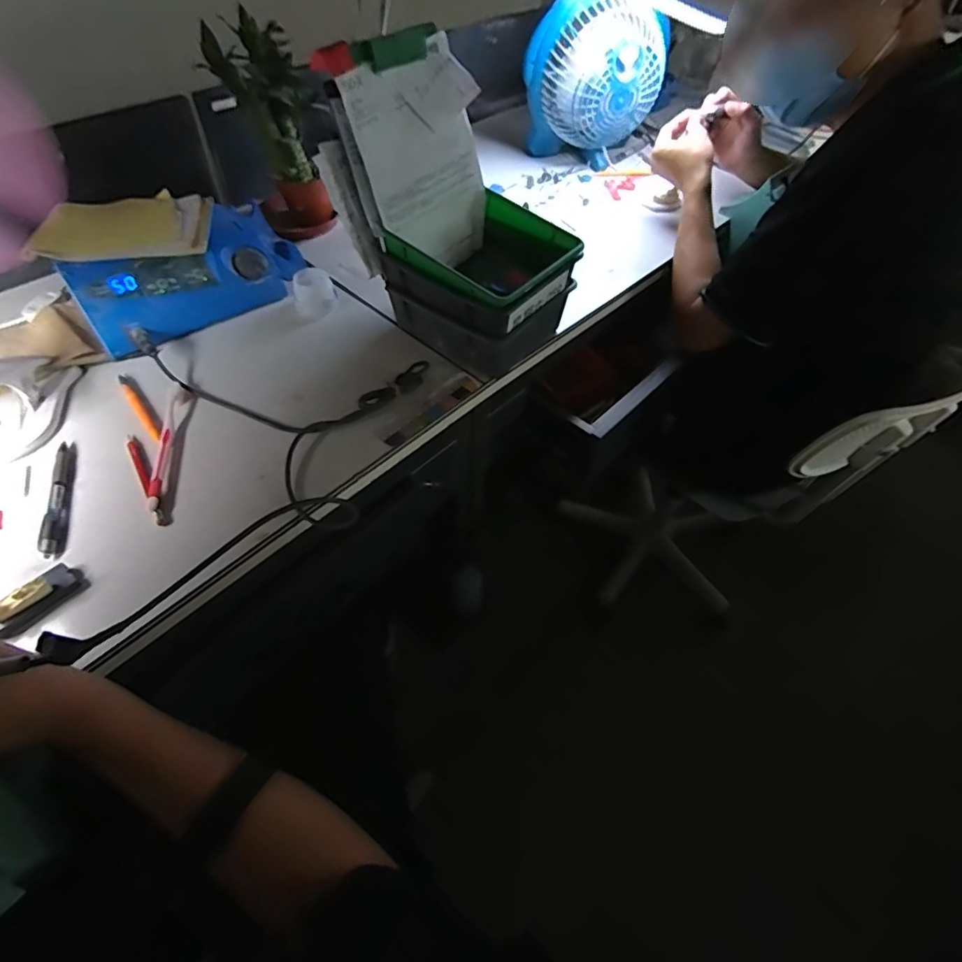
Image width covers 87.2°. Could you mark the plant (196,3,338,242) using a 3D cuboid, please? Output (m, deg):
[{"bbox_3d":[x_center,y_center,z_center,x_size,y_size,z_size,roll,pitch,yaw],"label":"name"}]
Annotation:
[{"bbox_3d":[-0.283,-0.481,0.714,0.120,0.243,0.097,-3,53,-4],"label":"plant"}]

